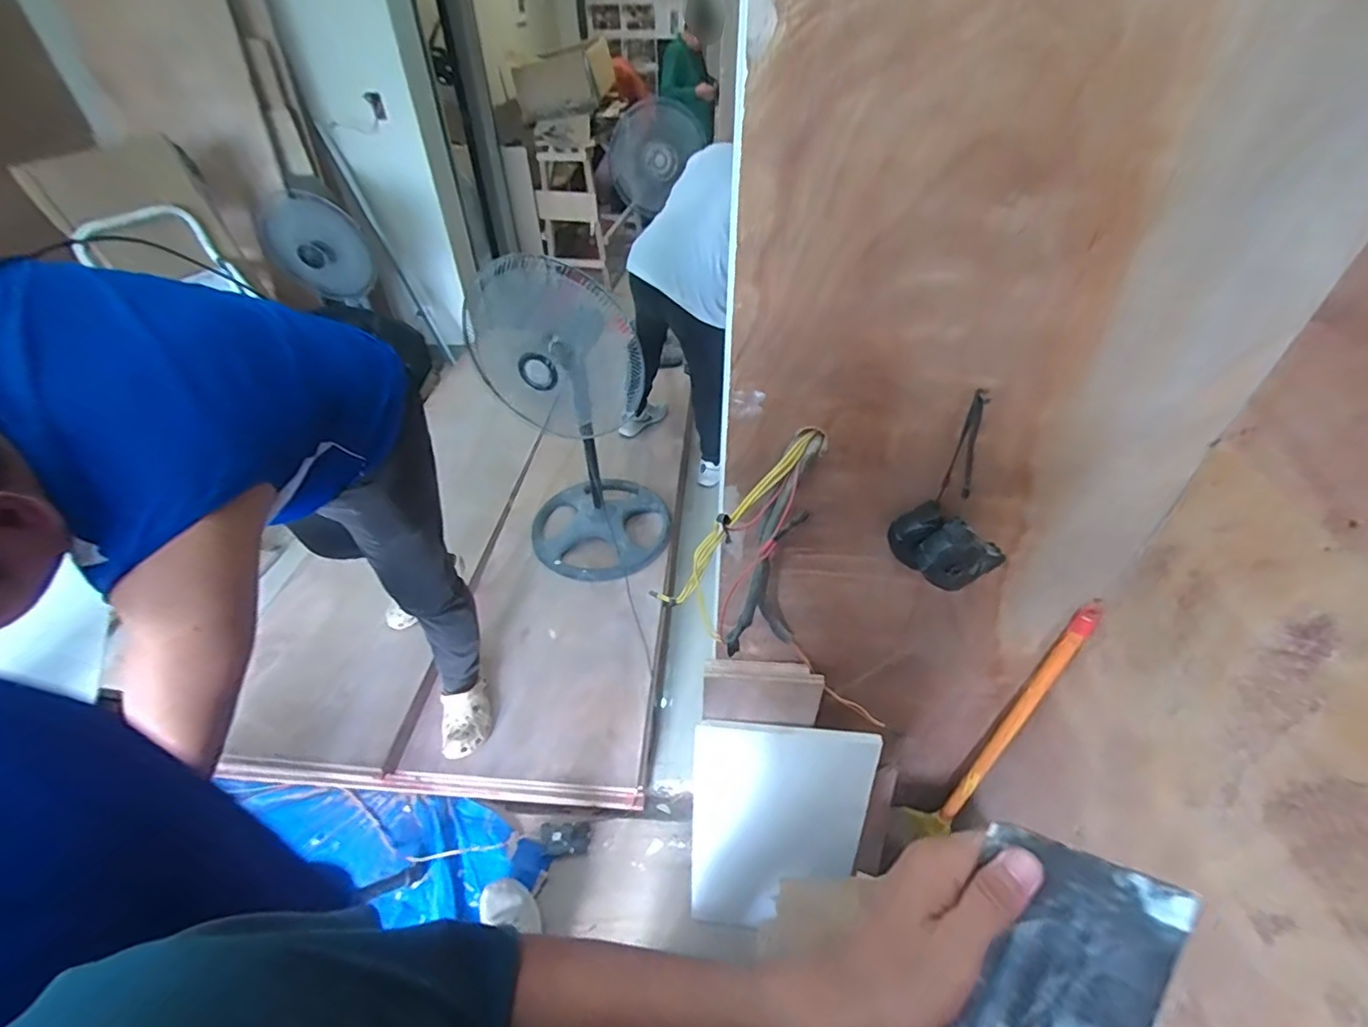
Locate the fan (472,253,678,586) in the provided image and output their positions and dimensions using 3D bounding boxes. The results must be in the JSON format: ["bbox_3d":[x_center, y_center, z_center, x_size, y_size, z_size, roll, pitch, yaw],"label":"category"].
[{"bbox_3d":[-0.290,-0.277,1.734,0.431,0.823,0.426,-4,37,-3],"label":"fan"}]

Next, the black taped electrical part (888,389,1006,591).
[{"bbox_3d":[0.326,-0.018,0.690,0.132,0.221,0.077,12,39,17],"label":"black taped electrical part"}]

